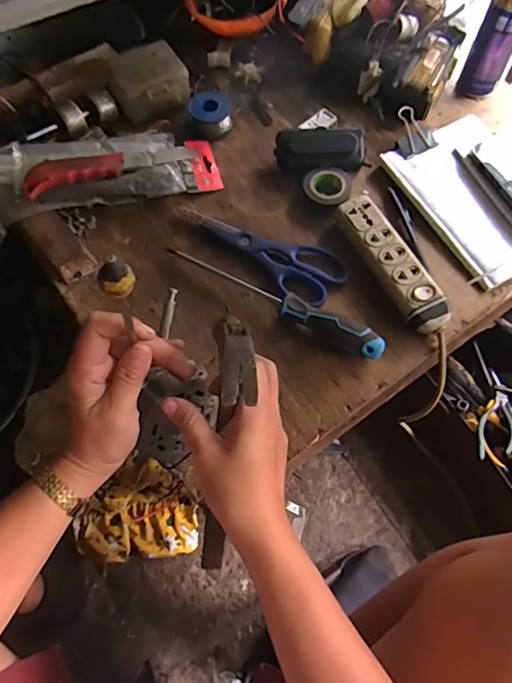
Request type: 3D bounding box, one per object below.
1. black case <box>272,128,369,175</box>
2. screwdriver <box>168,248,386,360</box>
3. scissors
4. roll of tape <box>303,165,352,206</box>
[{"bbox_3d":[0.082,-0.235,0.603,0.111,0.034,0.049,-5,66,-2],"label":"black case"},{"bbox_3d":[0.015,-0.047,0.518,0.255,0.033,0.024,28,69,12],"label":"screwdriver"},{"bbox_3d":[0.004,-0.114,0.561,0.208,0.012,0.067,32,70,13],"label":"scissors"},{"bbox_3d":[0.087,-0.187,0.585,0.056,0.019,0.057,0,66,0],"label":"roll of tape"}]

